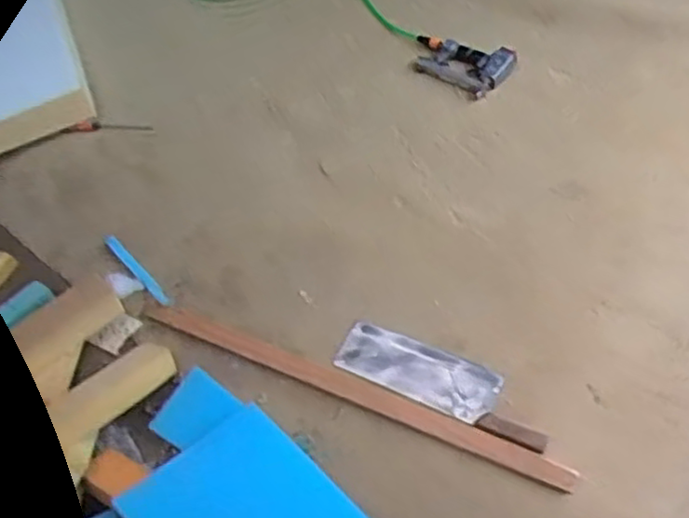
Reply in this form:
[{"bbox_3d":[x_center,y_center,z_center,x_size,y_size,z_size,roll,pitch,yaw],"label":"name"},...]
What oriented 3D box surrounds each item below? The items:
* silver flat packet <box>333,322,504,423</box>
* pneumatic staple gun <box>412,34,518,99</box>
[{"bbox_3d":[0.130,0.201,1.311,0.297,0.019,0.099,21,63,19],"label":"silver flat packet"},{"bbox_3d":[0.264,-0.435,1.638,0.230,0.040,0.131,17,61,17],"label":"pneumatic staple gun"}]

